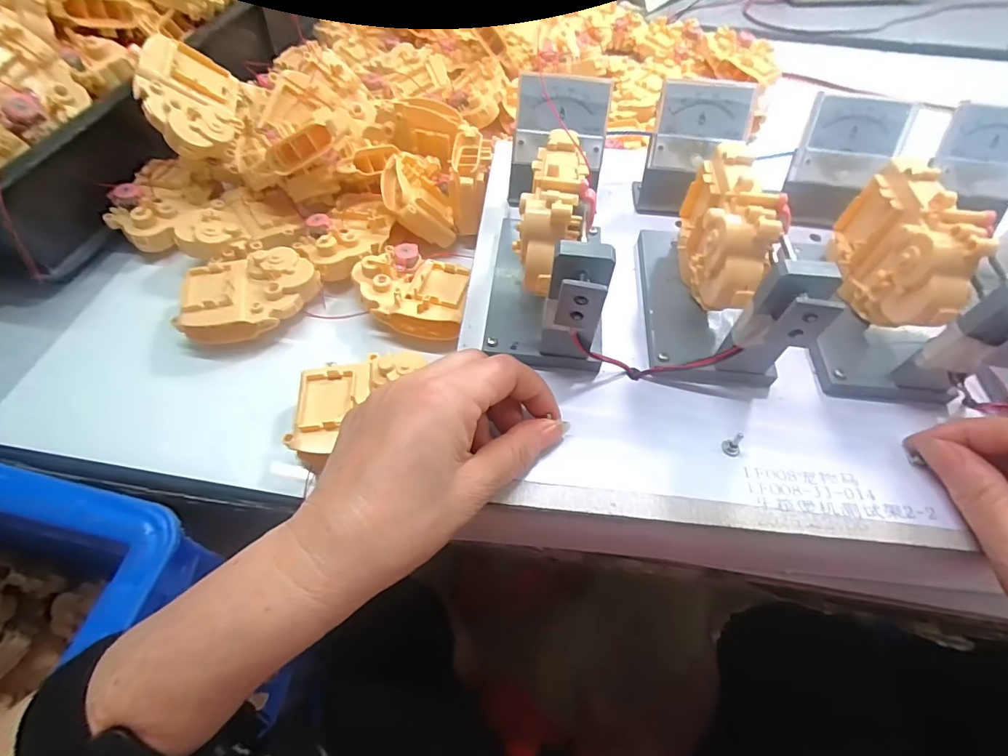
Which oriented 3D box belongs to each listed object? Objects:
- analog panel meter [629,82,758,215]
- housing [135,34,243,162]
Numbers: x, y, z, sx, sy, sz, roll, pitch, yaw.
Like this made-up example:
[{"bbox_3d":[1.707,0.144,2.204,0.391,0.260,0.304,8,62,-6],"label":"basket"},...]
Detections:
[{"bbox_3d":[0.134,-0.158,0.333,0.064,0.076,0.048,8,56,4],"label":"analog panel meter"},{"bbox_3d":[-0.256,-0.223,0.379,0.066,0.030,0.092,9,66,-39],"label":"housing"}]

